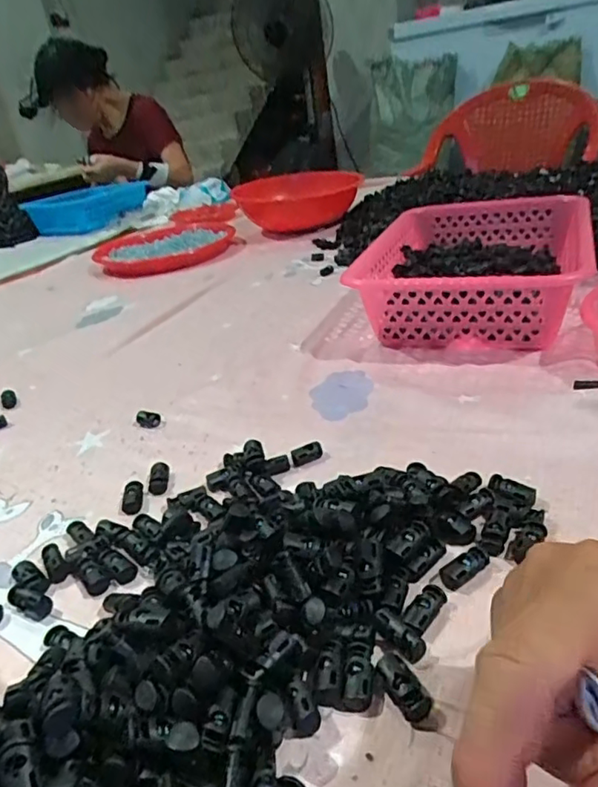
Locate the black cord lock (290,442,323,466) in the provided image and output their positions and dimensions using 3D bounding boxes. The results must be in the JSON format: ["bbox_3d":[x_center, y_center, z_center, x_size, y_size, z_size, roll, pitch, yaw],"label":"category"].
[{"bbox_3d":[0.006,0.044,0.424,0.024,0.010,0.013,-17,29,-15],"label":"black cord lock"}]

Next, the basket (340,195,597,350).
[{"bbox_3d":[0.192,-0.133,0.627,0.213,0.085,0.299,6,31,26],"label":"basket"}]

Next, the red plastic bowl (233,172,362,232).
[{"bbox_3d":[-0.008,-0.382,1.144,0.209,0.089,0.214,-10,28,-2],"label":"red plastic bowl"}]

